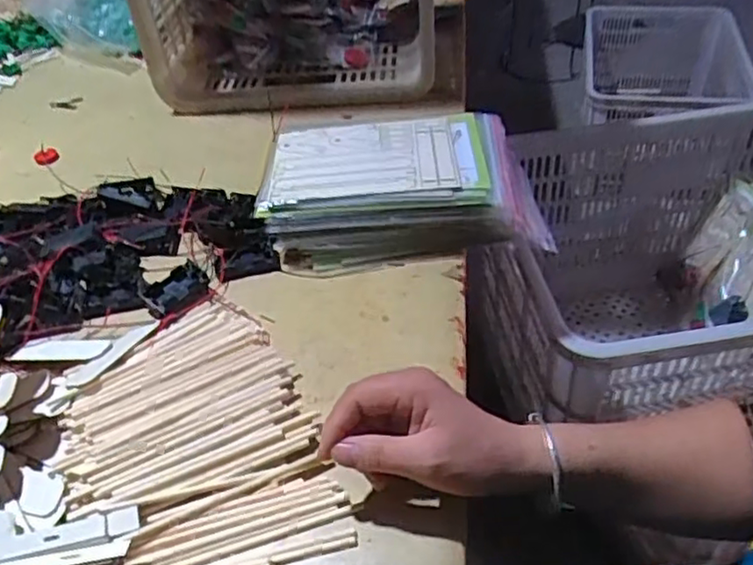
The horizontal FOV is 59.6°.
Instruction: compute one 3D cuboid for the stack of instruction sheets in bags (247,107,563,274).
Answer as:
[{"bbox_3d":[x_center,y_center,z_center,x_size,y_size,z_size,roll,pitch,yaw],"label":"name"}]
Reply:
[{"bbox_3d":[0.025,-0.101,0.672,0.271,0.069,0.169,-6,42,1],"label":"stack of instruction sheets in bags"}]

